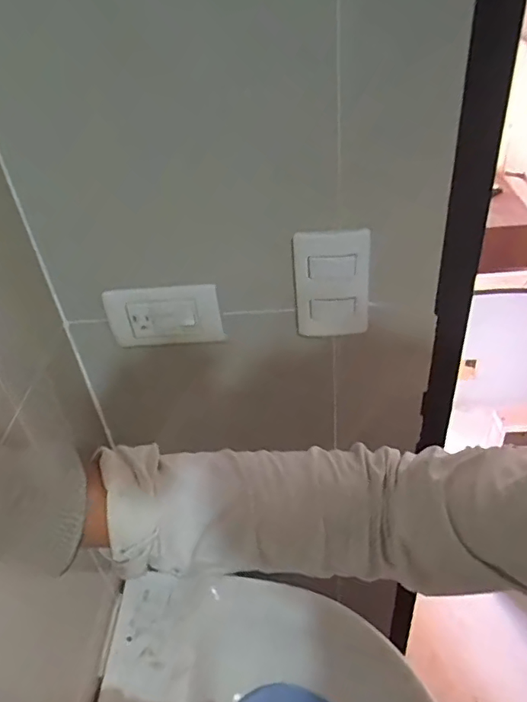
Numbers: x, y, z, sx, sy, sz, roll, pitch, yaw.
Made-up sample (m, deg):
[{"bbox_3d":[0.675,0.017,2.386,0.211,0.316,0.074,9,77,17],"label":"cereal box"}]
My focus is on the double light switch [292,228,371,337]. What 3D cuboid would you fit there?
[{"bbox_3d":[0.064,-0.062,0.514,0.070,0.118,0.009,4,40,12],"label":"double light switch"}]

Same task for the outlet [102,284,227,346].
[{"bbox_3d":[-0.101,-0.035,0.553,0.117,0.066,0.011,-2,39,5],"label":"outlet"}]

